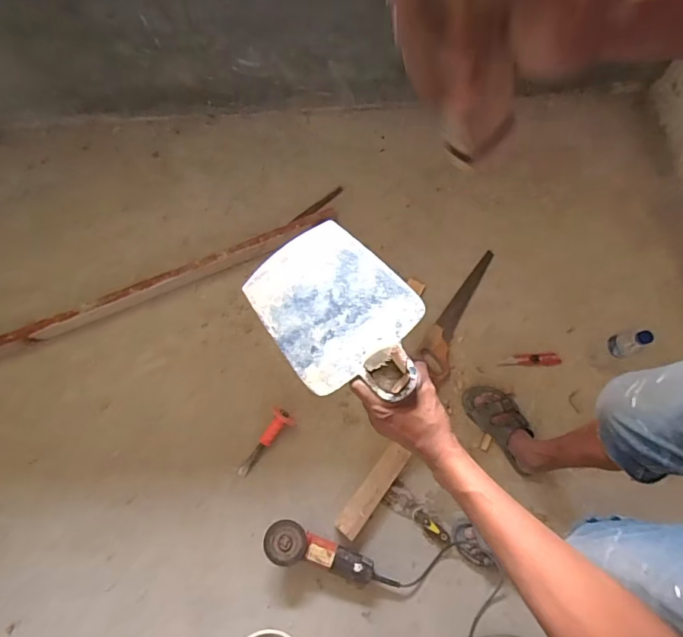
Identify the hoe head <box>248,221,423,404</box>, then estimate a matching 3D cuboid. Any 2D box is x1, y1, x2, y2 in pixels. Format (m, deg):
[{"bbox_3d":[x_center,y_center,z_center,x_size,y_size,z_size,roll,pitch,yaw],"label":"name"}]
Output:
[{"bbox_3d":[-0.003,-0.005,0.579,0.169,0.060,0.257,-38,59,-4],"label":"hoe head"}]

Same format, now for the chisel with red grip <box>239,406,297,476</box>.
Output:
[{"bbox_3d":[-0.209,0.327,1.164,0.072,0.060,0.205,37,78,8],"label":"chisel with red grip"}]

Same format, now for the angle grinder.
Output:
[{"bbox_3d":[-0.055,0.584,1.080,0.276,0.088,0.095,25,78,6],"label":"angle grinder"}]

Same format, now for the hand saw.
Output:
[{"bbox_3d":[0.325,-0.029,1.264,0.099,0.026,0.407,23,76,4],"label":"hand saw"}]

